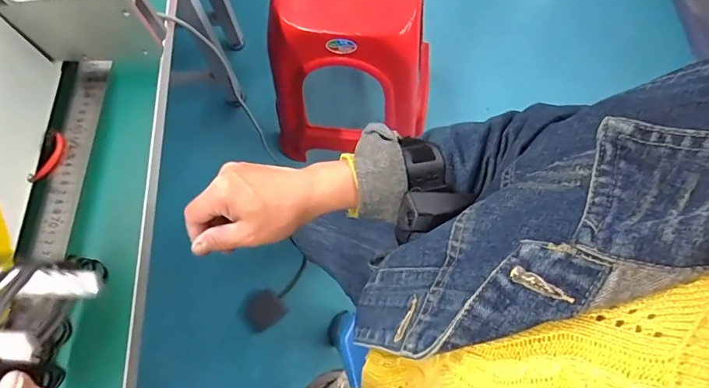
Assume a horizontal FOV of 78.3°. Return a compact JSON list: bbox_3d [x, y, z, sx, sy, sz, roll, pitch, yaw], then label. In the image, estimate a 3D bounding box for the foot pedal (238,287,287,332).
[{"bbox_3d":[-0.235,0.294,1.101,0.101,0.023,0.092,-43,75,-13],"label":"foot pedal"}]

